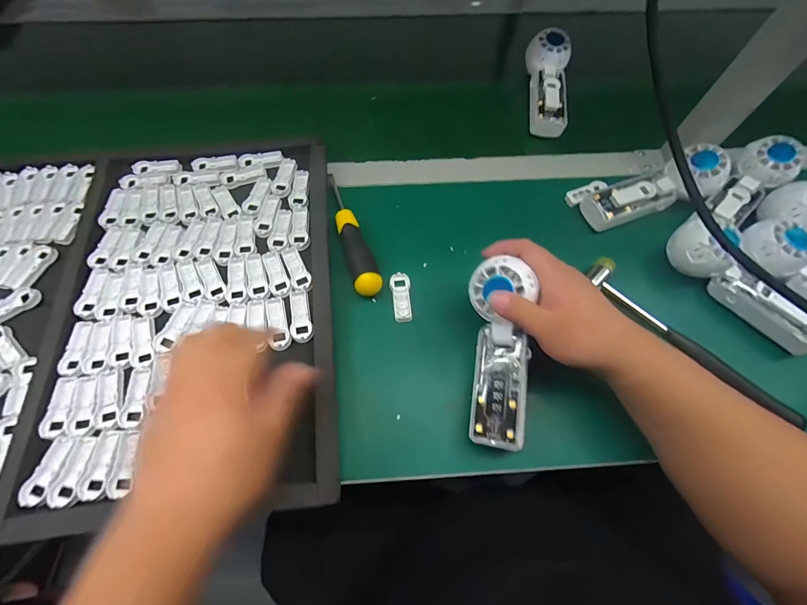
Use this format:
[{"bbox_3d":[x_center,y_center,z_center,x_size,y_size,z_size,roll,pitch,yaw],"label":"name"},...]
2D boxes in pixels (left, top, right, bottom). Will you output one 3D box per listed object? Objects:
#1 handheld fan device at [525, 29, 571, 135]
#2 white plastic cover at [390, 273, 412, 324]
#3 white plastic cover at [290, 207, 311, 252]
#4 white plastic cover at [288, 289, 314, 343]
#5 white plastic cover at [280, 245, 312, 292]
[{"bbox_3d":[0.212,-0.326,0.517,0.060,0.052,0.176,10,66,3],"label":"handheld fan device"},{"bbox_3d":[-0.003,-0.006,0.394,0.022,0.007,0.057,-4,66,-4],"label":"white plastic cover"},{"bbox_3d":[-0.123,-0.089,0.419,0.023,0.005,0.058,-6,66,-5],"label":"white plastic cover"},{"bbox_3d":[-0.110,0.014,0.374,0.022,0.005,0.058,-12,67,-8],"label":"white plastic cover"},{"bbox_3d":[-0.121,-0.038,0.399,0.021,0.004,0.061,-24,69,-13],"label":"white plastic cover"}]

